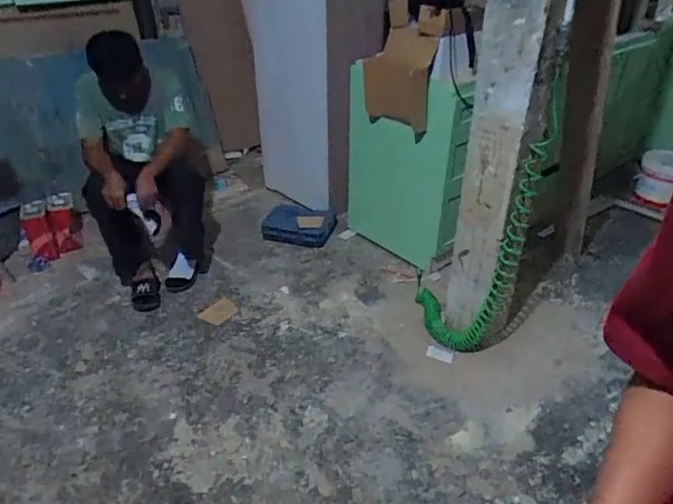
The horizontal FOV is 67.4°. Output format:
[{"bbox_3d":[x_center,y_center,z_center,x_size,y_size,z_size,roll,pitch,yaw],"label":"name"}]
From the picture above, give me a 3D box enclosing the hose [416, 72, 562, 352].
[{"bbox_3d":[0.471,-0.078,1.690,0.310,0.910,0.246,10,35,14],"label":"hose"}]

